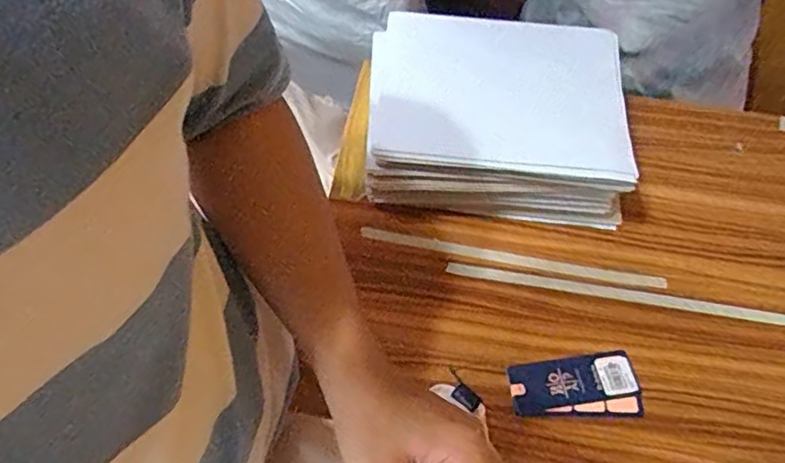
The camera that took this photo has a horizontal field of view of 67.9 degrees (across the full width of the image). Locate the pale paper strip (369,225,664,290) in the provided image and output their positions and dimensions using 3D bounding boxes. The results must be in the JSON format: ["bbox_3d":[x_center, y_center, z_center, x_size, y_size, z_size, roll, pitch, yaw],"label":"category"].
[{"bbox_3d":[0.123,0.028,0.606,0.313,0.004,0.017,10,58,4],"label":"pale paper strip"}]

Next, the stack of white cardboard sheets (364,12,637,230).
[{"bbox_3d":[0.109,-0.122,0.641,0.265,0.108,0.209,3,57,0],"label":"stack of white cardboard sheets"}]

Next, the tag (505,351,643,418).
[{"bbox_3d":[0.167,0.145,0.533,0.117,0.004,0.056,-6,58,-6],"label":"tag"}]

